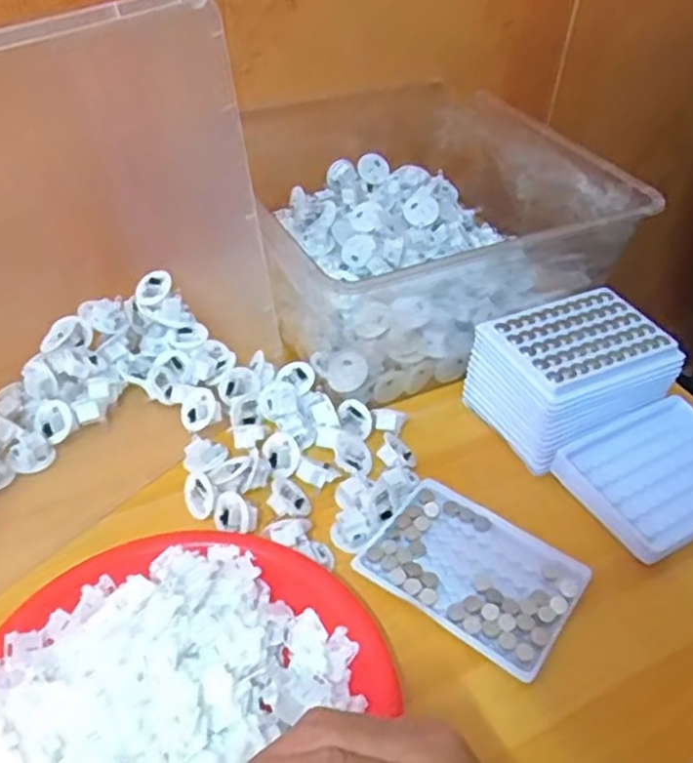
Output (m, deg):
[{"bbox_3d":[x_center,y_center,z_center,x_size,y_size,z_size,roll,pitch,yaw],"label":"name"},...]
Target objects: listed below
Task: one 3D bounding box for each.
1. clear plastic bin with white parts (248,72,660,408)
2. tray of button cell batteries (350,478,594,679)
[{"bbox_3d":[0.064,-0.151,0.646,0.252,0.127,0.289,-14,46,-18],"label":"clear plastic bin with white parts"},{"bbox_3d":[0.082,0.120,0.467,0.126,0.010,0.093,29,48,25],"label":"tray of button cell batteries"}]

